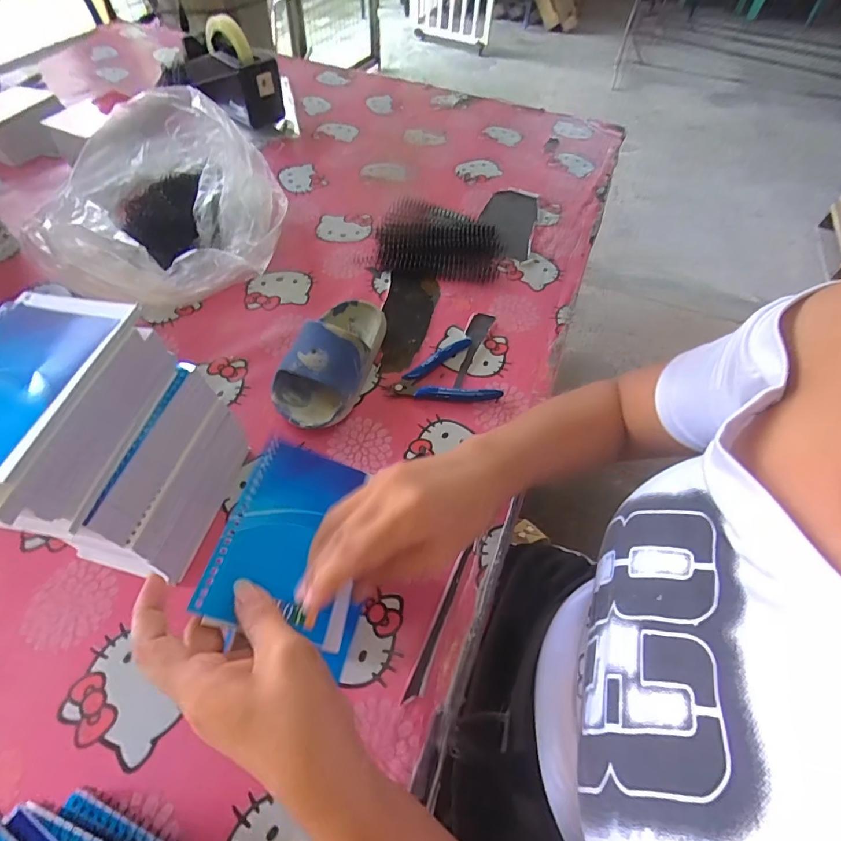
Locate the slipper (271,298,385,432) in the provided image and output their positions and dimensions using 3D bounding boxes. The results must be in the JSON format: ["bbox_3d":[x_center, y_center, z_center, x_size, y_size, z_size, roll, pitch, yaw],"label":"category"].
[{"bbox_3d":[-0.091,-0.073,0.468,0.077,0.061,0.172,17,56,8],"label":"slipper"}]

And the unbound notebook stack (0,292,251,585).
[{"bbox_3d":[-0.228,0.027,0.324,0.113,0.172,0.149,12,55,5],"label":"unbound notebook stack"}]

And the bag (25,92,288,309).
[{"bbox_3d":[-0.314,-0.265,0.547,0.266,0.127,0.272,-1,55,-5],"label":"bag"}]

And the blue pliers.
[{"bbox_3d":[0.020,-0.044,0.482,0.111,0.013,0.087,-18,58,-16],"label":"blue pliers"}]

